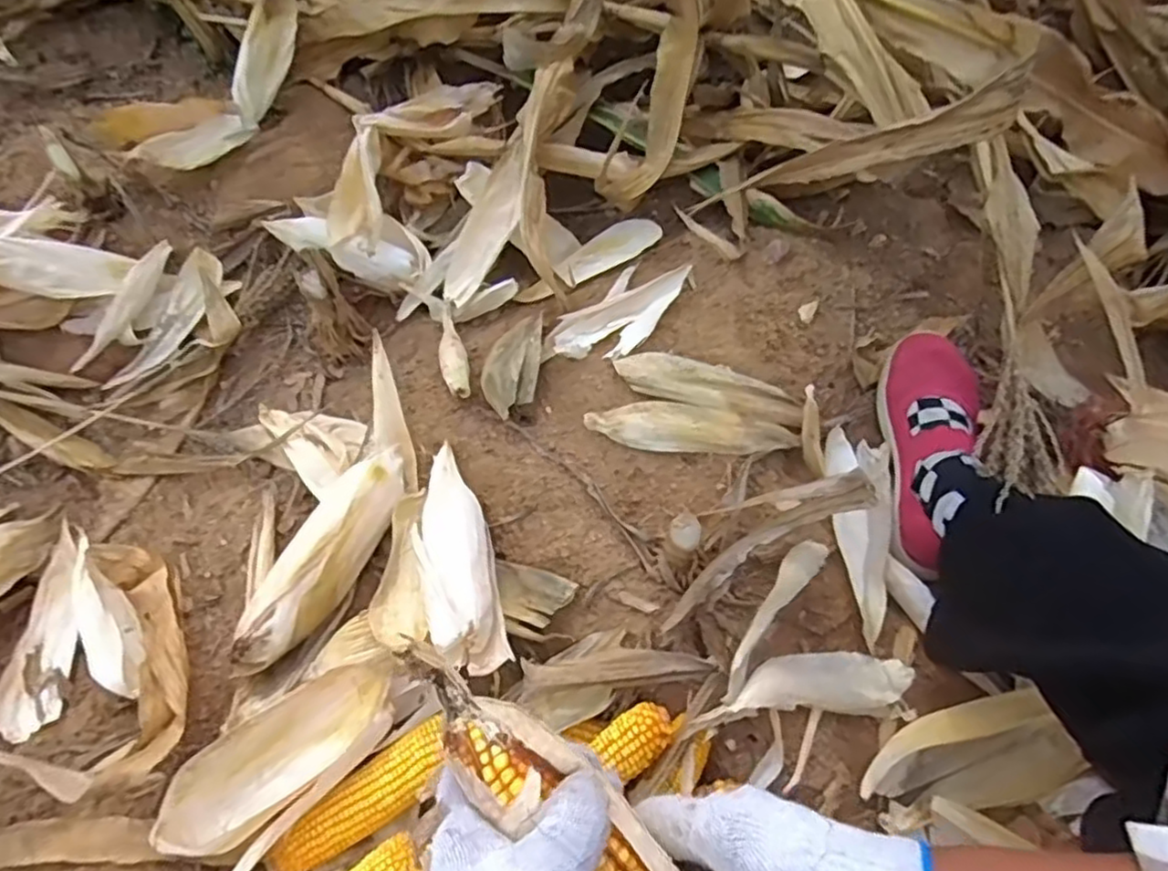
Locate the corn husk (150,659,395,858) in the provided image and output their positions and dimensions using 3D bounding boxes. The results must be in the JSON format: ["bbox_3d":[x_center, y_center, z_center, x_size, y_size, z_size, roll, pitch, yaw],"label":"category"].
[{"bbox_3d":[-0.275,0.292,0.642,0.229,0.060,0.085,-33,63,-12],"label":"corn husk"}]

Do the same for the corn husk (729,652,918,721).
[{"bbox_3d":[0.217,0.225,0.630,0.174,0.029,0.055,5,59,-16],"label":"corn husk"}]

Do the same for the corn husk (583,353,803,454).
[{"bbox_3d":[0.123,-0.024,0.762,0.221,0.042,0.114,15,64,13],"label":"corn husk"}]

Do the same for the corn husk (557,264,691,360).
[{"bbox_3d":[0.052,-0.139,0.833,0.188,0.030,0.082,-27,62,-9],"label":"corn husk"}]

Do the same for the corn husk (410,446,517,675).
[{"bbox_3d":[-0.131,0.119,0.700,0.076,0.054,0.258,-11,44,-15],"label":"corn husk"}]

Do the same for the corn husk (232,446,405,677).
[{"bbox_3d":[-0.273,0.125,0.735,0.077,0.061,0.261,23,67,17],"label":"corn husk"}]

